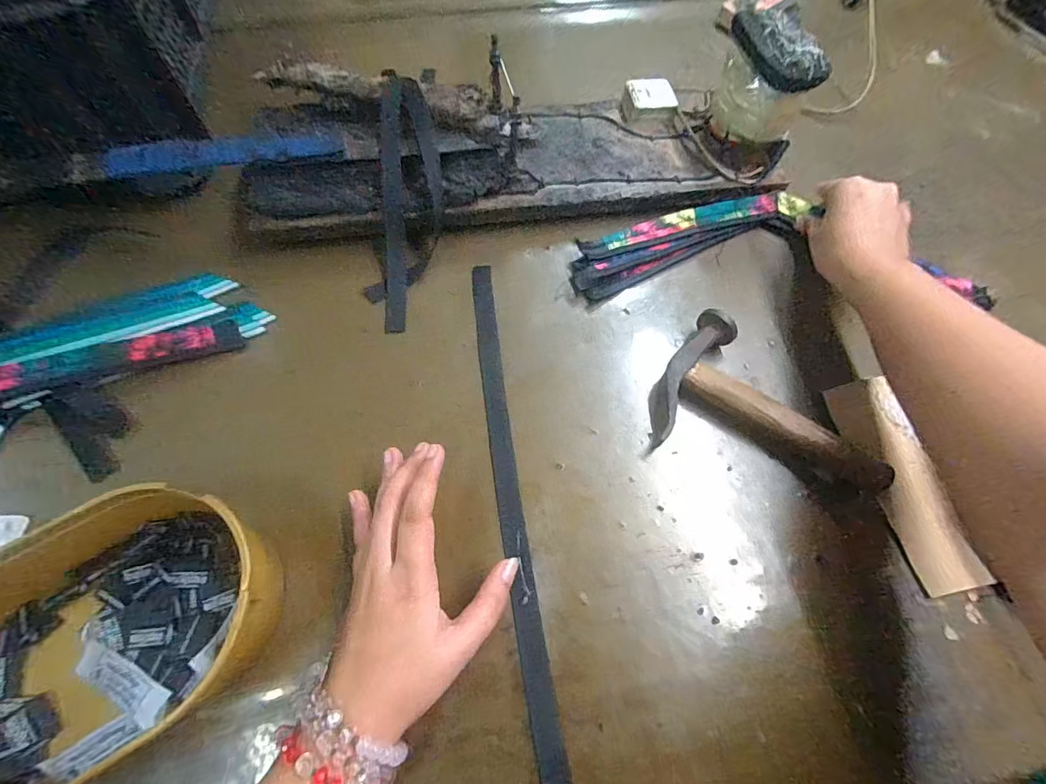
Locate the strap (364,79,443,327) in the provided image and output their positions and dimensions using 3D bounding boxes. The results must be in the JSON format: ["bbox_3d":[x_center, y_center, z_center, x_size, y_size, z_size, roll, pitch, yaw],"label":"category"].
[{"bbox_3d":[-0.101,-0.168,0.400,0.059,0.035,0.229,3,91,-1],"label":"strap"}]

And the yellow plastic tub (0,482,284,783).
[{"bbox_3d":[-0.244,0.136,0.253,0.201,0.063,0.141,-32,69,-16],"label":"yellow plastic tub"}]

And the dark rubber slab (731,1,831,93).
[{"bbox_3d":[0.215,-0.292,0.380,0.046,0.027,0.096,-7,64,-6],"label":"dark rubber slab"}]

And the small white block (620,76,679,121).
[{"bbox_3d":[0.131,-0.301,0.470,0.052,0.023,0.052,-4,64,-4],"label":"small white block"}]

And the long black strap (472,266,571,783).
[{"bbox_3d":[-0.007,0.079,0.323,0.020,0.005,0.420,-9,65,-1],"label":"long black strap"}]

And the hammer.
[{"bbox_3d":[0.188,0.024,0.341,0.172,0.030,0.114,32,67,13],"label":"hammer"}]

